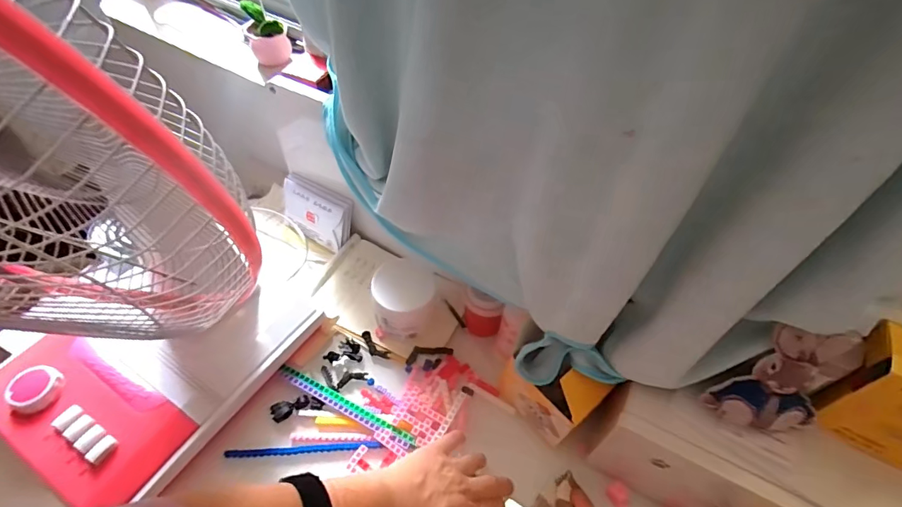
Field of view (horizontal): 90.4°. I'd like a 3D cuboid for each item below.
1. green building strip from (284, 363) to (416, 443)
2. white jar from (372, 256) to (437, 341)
[{"bbox_3d":[-0.115,0.168,0.503,0.177,0.015,0.012,23,53,14],"label":"green building strip"},{"bbox_3d":[-0.057,0.057,0.558,0.075,0.076,0.079,2,51,-2],"label":"white jar"}]

